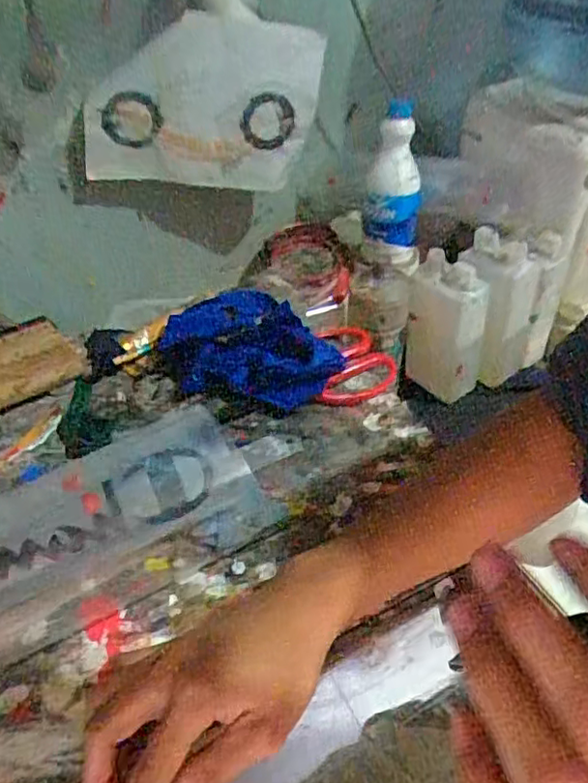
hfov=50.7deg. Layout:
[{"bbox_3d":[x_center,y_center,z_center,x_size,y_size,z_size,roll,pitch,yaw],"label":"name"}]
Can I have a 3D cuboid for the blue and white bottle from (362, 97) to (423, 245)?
[{"bbox_3d":[0.137,-0.292,0.840,0.074,0.176,0.073,7,45,11],"label":"blue and white bottle"}]

